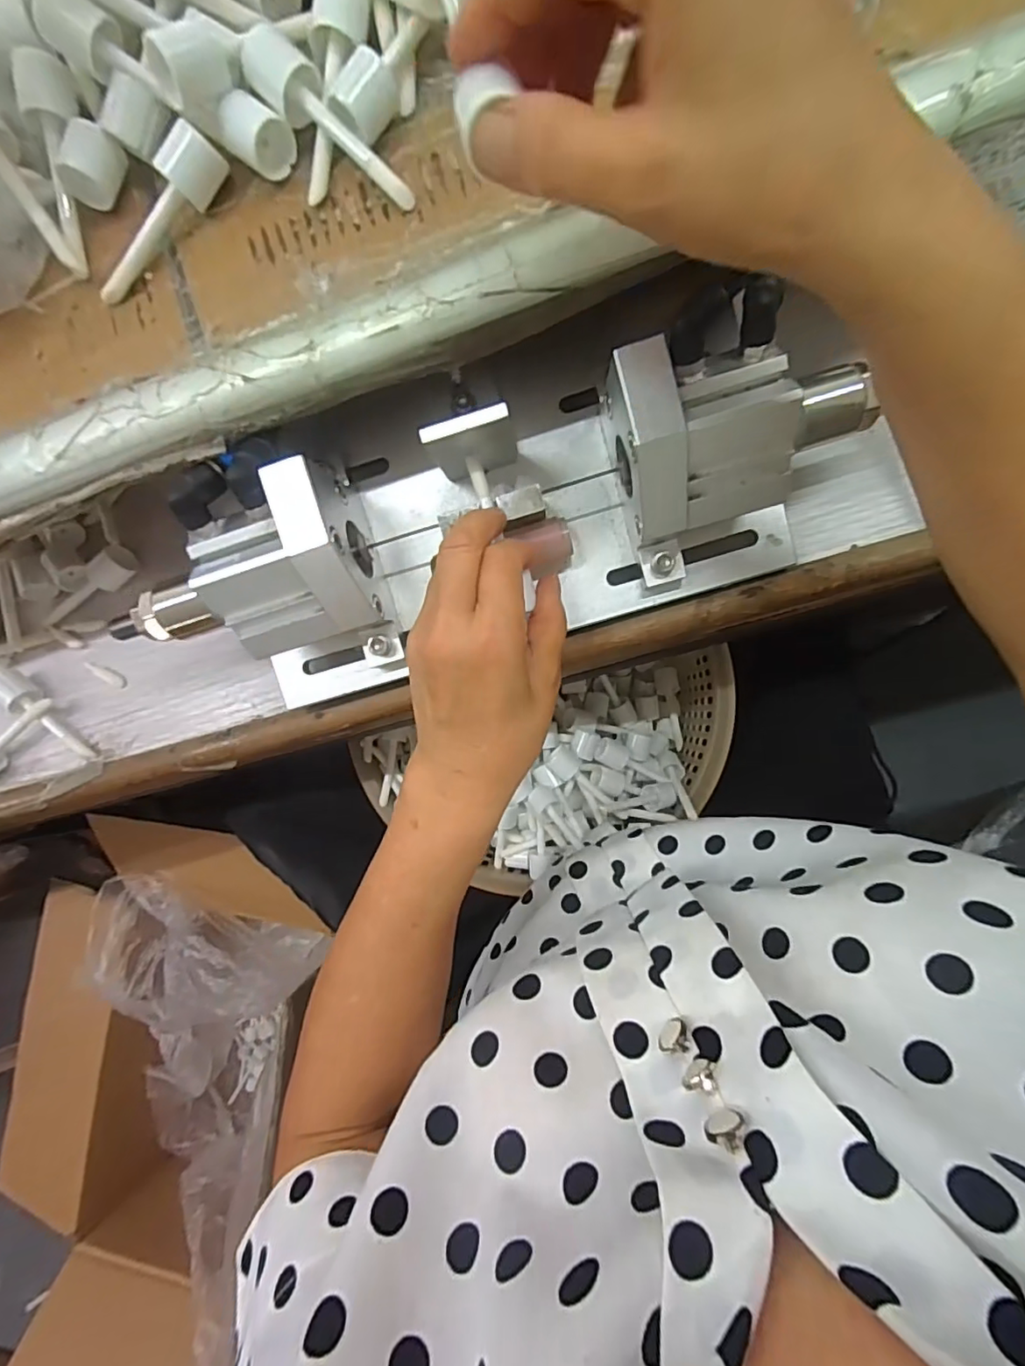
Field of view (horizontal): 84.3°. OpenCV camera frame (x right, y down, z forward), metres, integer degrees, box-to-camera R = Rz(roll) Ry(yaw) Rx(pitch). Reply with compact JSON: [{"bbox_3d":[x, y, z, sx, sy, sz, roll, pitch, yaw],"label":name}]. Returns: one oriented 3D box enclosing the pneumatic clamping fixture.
[{"bbox_3d":[-0.015,-0.078,0.266,0.318,0.083,0.116,-12,85,8],"label":"pneumatic clamping fixture"}]

